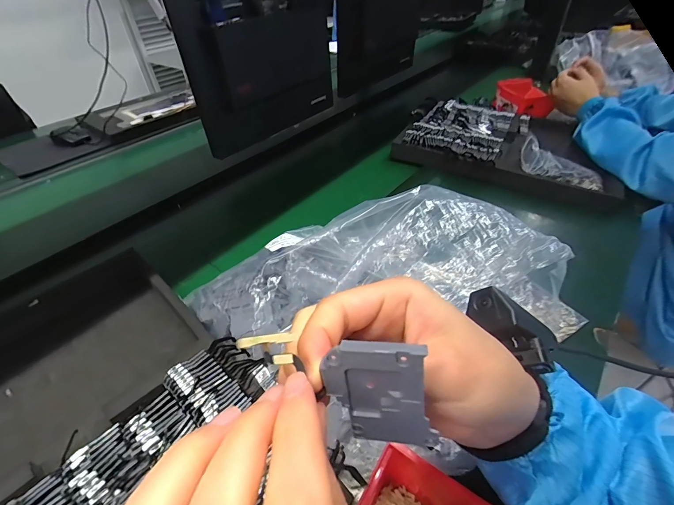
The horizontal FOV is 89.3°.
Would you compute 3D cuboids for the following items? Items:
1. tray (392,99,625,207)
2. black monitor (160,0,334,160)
[{"bbox_3d":[0.375,-0.245,0.763,0.428,0.074,0.315,17,45,20],"label":"tray"},{"bbox_3d":[-0.119,-0.410,0.655,0.078,0.364,0.371,25,51,33],"label":"black monitor"}]

